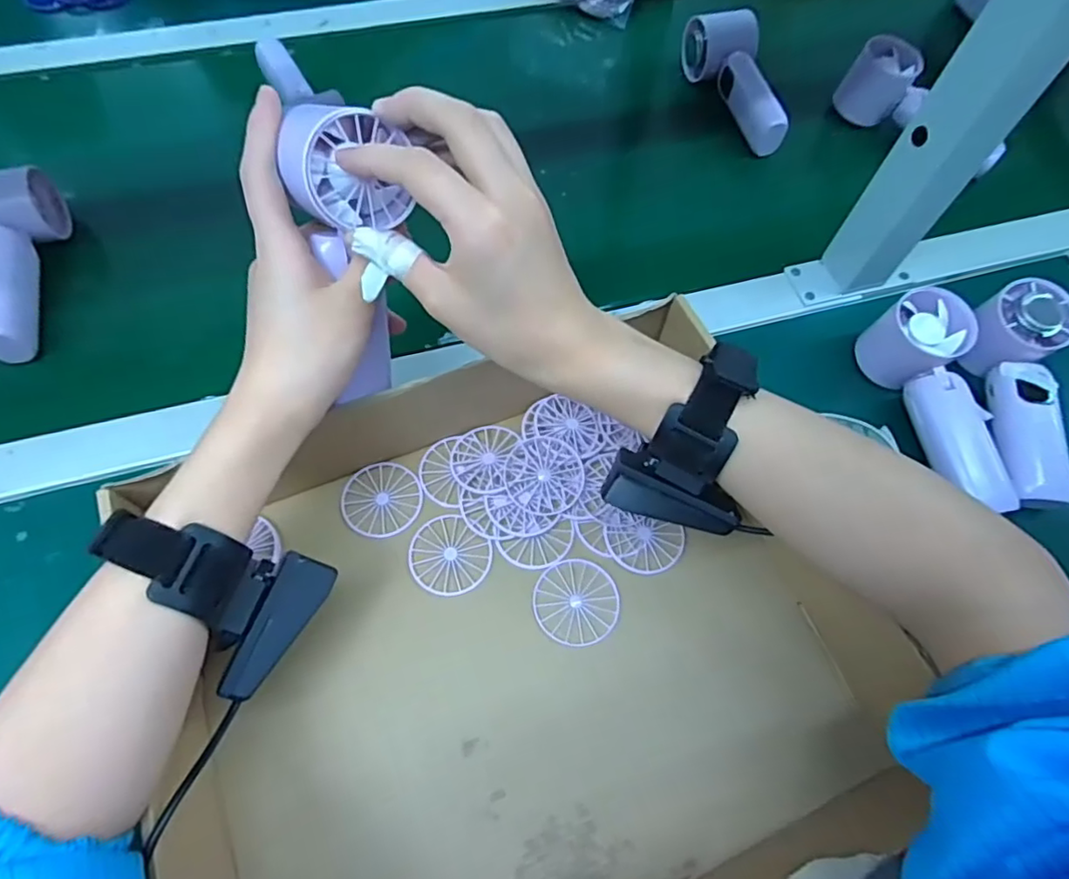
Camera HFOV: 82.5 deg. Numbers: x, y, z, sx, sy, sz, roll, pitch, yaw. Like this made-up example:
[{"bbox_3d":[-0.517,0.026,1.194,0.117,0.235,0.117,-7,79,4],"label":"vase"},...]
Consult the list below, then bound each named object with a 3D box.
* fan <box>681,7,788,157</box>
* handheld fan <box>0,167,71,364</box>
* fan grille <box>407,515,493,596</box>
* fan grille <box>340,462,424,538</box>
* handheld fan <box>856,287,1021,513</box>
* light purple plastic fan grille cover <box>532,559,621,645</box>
[{"bbox_3d":[0.186,-0.334,0.567,0.059,0.048,0.146,-5,65,-5],"label":"fan"},{"bbox_3d":[-0.377,-0.131,0.442,0.054,0.054,0.151,-19,67,-12],"label":"handheld fan"},{"bbox_3d":[-0.053,0.072,0.375,0.050,0.004,0.045,38,69,16],"label":"fan grille"},{"bbox_3d":[-0.099,0.038,0.392,0.050,0.004,0.048,22,65,10],"label":"fan grille"},{"bbox_3d":[0.283,-0.026,0.423,0.048,0.050,0.149,-15,78,-8],"label":"handheld fan"},{"bbox_3d":[0.025,0.097,0.366,0.049,0.004,0.049,-15,65,-8],"label":"light purple plastic fan grille cover"}]

